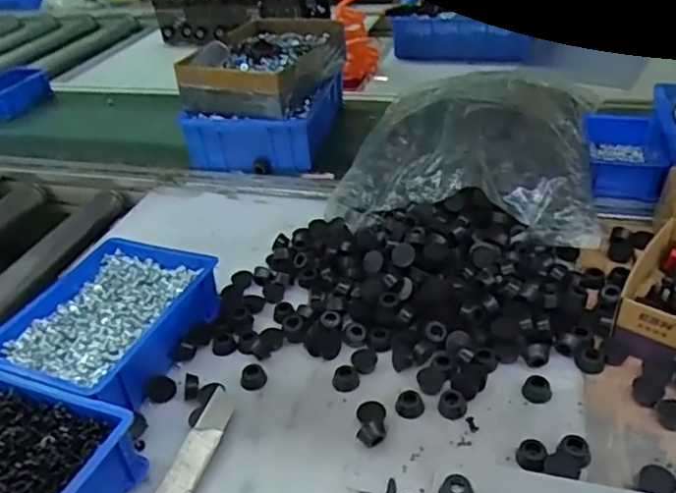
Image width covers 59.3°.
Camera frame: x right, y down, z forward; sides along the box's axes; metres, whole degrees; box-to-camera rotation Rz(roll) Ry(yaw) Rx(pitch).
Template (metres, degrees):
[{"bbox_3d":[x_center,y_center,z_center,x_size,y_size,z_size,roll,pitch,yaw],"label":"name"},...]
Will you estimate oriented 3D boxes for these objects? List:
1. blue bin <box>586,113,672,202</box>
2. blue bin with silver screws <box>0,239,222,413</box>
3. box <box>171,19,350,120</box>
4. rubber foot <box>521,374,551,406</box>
[{"bbox_3d":[0.371,-0.120,0.775,0.093,0.048,0.158,5,38,15],"label":"blue bin"},{"bbox_3d":[-0.227,0.076,0.593,0.159,0.062,0.190,10,39,22],"label":"blue bin with silver screws"},{"bbox_3d":[-0.108,-0.281,0.924,0.174,0.067,0.243,12,39,23],"label":"box"},{"bbox_3d":[0.171,0.122,0.509,0.024,0.012,0.020,18,43,30],"label":"rubber foot"}]

